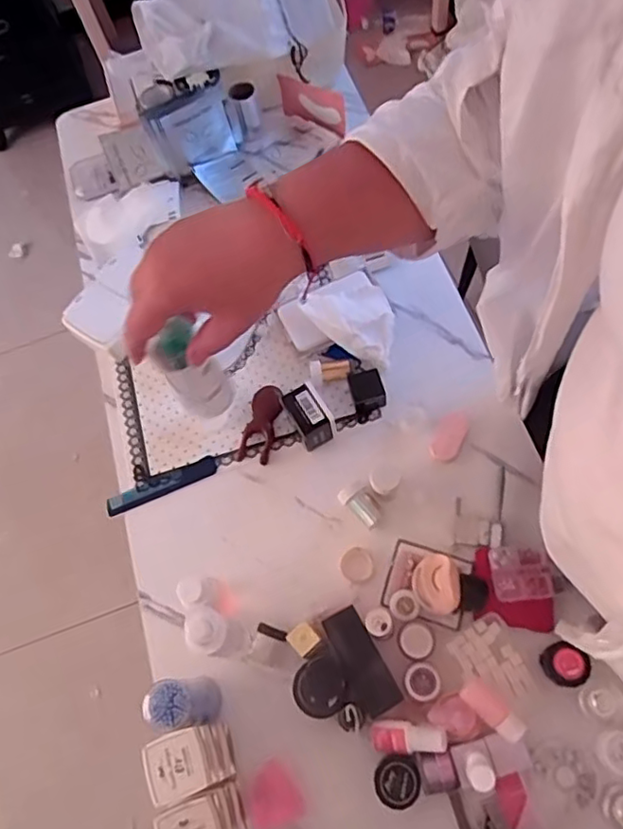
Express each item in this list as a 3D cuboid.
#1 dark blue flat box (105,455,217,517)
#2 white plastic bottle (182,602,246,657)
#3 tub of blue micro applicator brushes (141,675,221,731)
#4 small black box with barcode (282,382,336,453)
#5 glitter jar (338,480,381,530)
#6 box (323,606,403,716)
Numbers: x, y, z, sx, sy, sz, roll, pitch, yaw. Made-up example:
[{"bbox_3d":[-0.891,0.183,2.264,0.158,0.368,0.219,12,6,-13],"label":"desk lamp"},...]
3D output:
[{"bbox_3d":[-0.169,0.078,0.688,0.127,0.005,0.026,-24,66,-4],"label":"dark blue flat box"},{"bbox_3d":[-0.083,0.193,0.535,0.036,0.105,0.037,-3,66,6],"label":"white plastic bottle"},{"bbox_3d":[-0.112,0.253,0.536,0.044,0.089,0.038,-22,66,-3],"label":"tub of blue micro applicator brushes"},{"bbox_3d":[-0.002,0.002,0.666,0.041,0.054,0.056,-29,66,-6],"label":"small black box with barcode"},{"bbox_3d":[0.053,0.094,0.640,0.032,0.025,0.048,-38,68,-10],"label":"glitter jar"},{"bbox_3d":[0.046,0.233,0.579,0.038,0.017,0.095,-29,66,-6],"label":"box"}]

